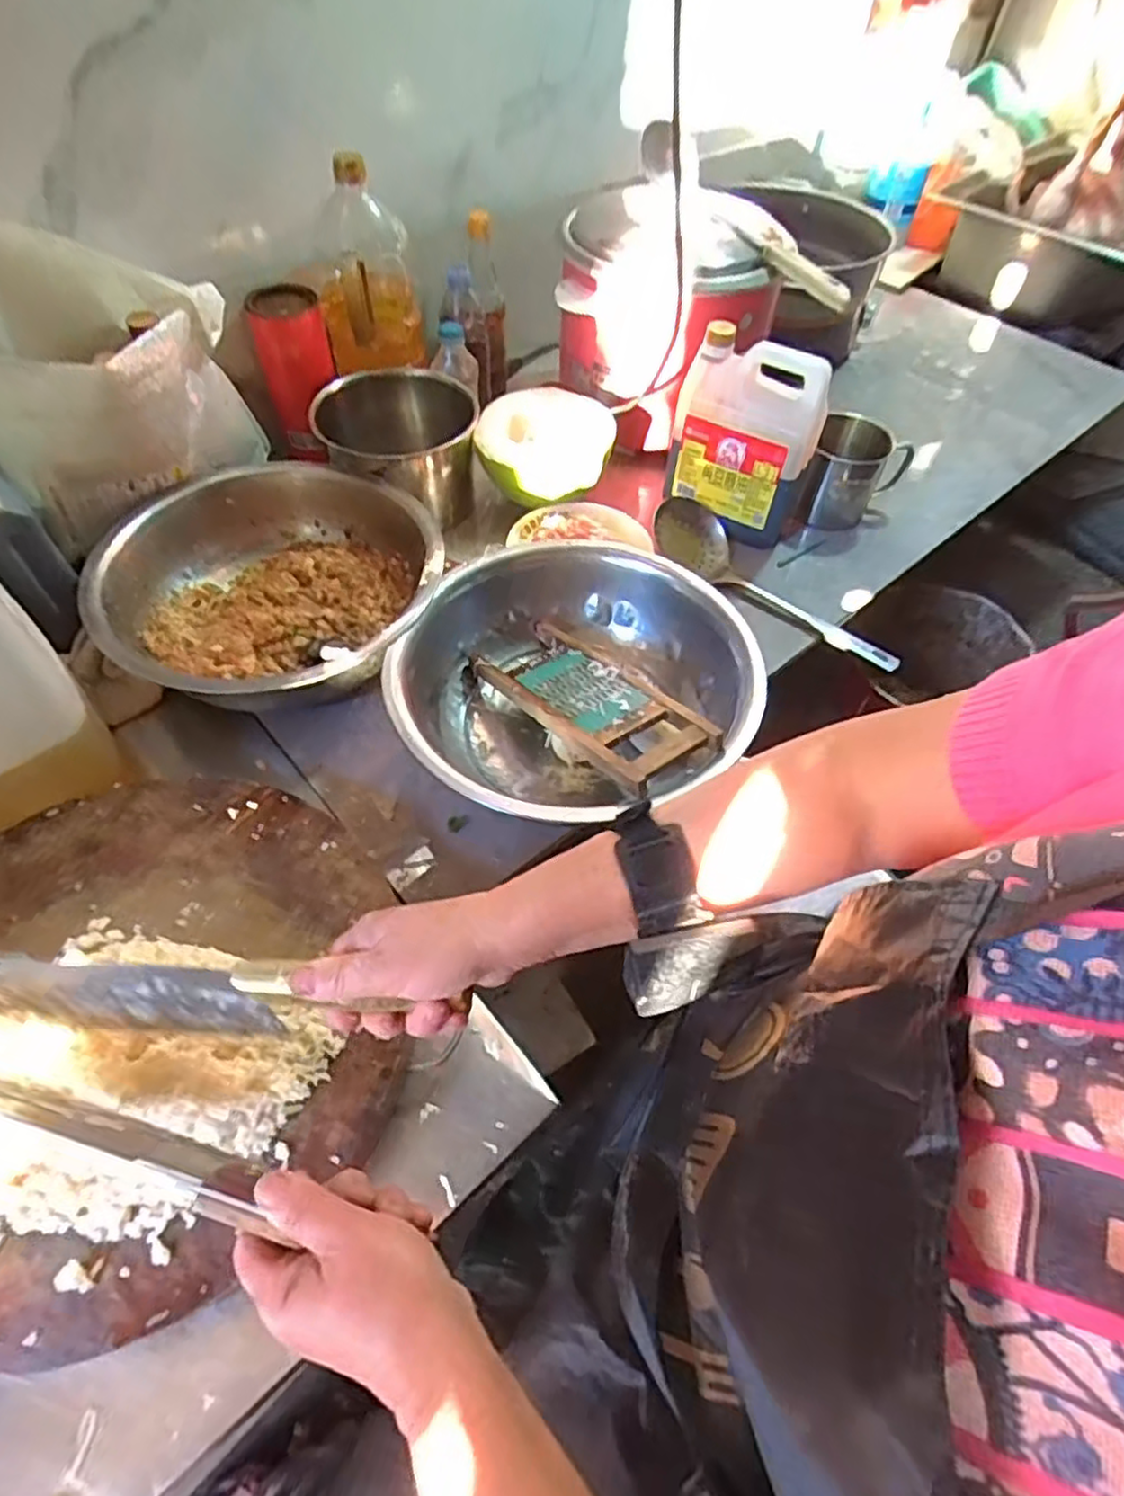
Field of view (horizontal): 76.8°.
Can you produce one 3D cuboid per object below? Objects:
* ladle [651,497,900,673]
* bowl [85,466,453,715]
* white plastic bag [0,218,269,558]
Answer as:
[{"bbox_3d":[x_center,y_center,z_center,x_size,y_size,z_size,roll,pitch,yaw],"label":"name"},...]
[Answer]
[{"bbox_3d":[0.253,-0.200,0.841,0.327,0.047,0.093,33,59,19],"label":"ladle"},{"bbox_3d":[-0.299,-0.168,0.752,0.328,0.092,0.327,1,54,-2],"label":"bowl"},{"bbox_3d":[-0.474,-0.389,0.736,0.155,0.246,0.238,19,55,10],"label":"white plastic bag"}]

